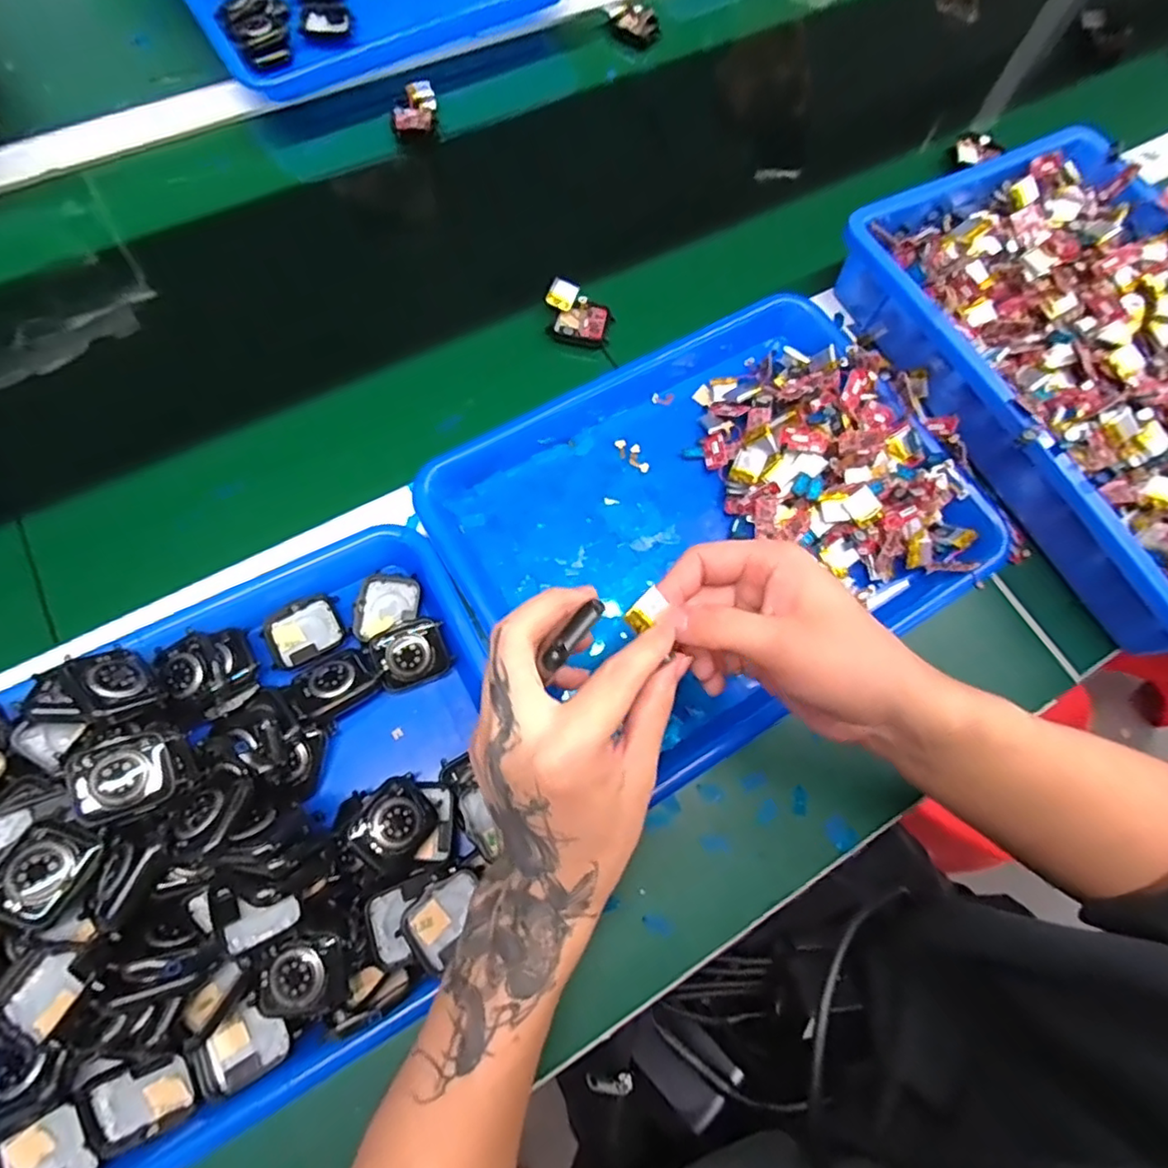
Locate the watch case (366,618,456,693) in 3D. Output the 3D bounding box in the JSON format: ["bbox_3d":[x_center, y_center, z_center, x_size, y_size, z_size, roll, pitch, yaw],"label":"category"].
[{"bbox_3d":[-0.102,0.042,0.359,0.042,0.016,0.035,-22,75,-12],"label":"watch case"}]

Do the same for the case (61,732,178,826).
[{"bbox_3d":[-0.221,0.093,0.289,0.040,0.008,0.036,-11,83,-21],"label":"case"}]

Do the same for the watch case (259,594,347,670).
[{"bbox_3d":[-0.170,0.029,0.367,0.043,0.011,0.036,-25,75,-13],"label":"watch case"}]

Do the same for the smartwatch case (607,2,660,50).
[{"bbox_3d":[0.049,-0.550,0.598,0.050,0.011,0.034,20,105,-1],"label":"smartwatch case"}]

